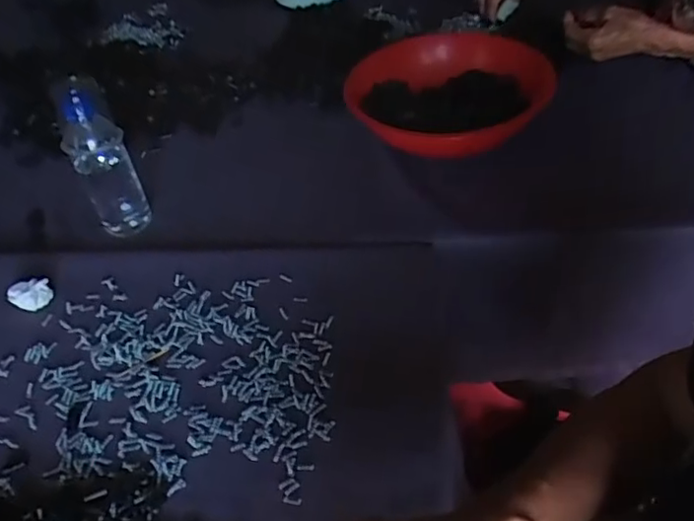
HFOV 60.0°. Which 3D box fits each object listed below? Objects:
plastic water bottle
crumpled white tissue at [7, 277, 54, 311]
[{"bbox_3d":[-0.280,-0.115,0.689,0.055,0.200,0.062,-16,45,-9],"label":"plastic water bottle"},{"bbox_3d":[-0.328,0.036,0.625,0.039,0.022,0.031,-32,50,-23],"label":"crumpled white tissue"}]

